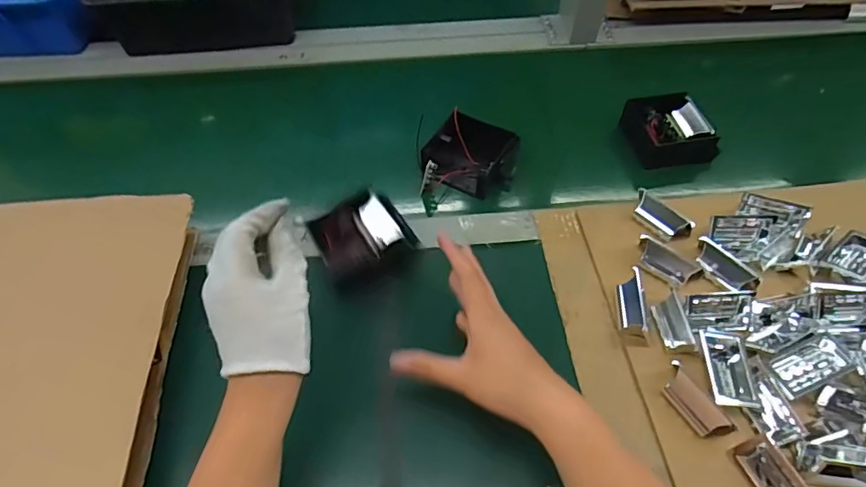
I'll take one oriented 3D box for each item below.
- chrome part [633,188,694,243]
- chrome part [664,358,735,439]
[{"bbox_3d":[0.237,-0.027,0.531,0.024,0.029,0.062,-37,63,-22],"label":"chrome part"},{"bbox_3d":[0.215,0.129,0.418,0.022,0.024,0.062,-23,59,-14],"label":"chrome part"}]

